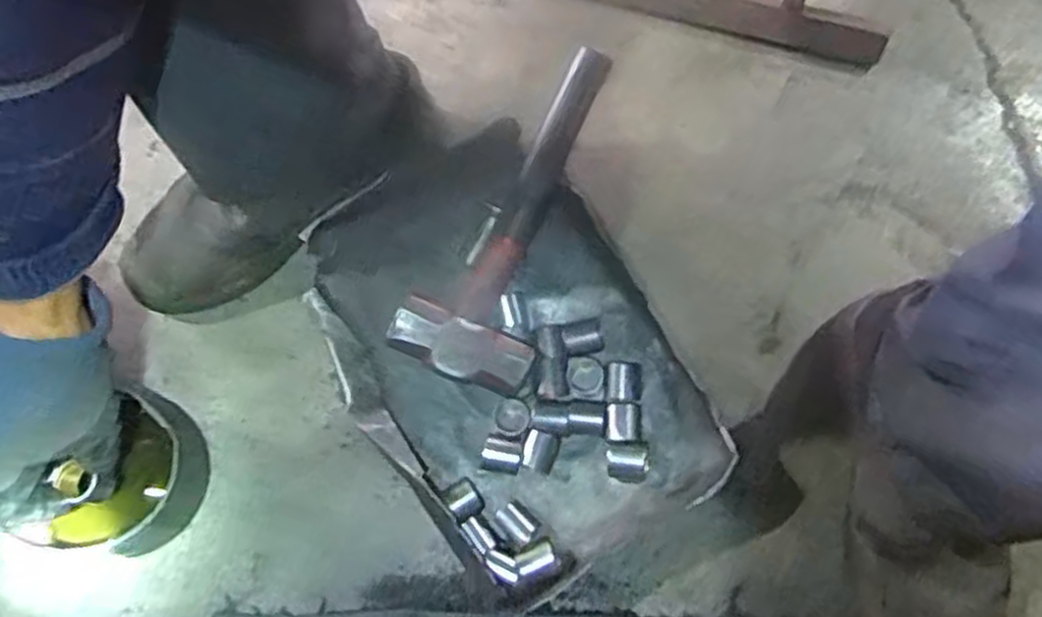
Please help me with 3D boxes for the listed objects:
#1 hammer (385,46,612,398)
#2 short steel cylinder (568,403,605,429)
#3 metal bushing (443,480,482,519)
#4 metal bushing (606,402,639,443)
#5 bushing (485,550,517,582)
[{"bbox_3d":[0.000,-0.069,0.579,0.096,0.050,0.255,25,89,6],"label":"hammer"},{"bbox_3d":[0.047,0.077,0.563,0.025,0.016,0.016,8,74,1],"label":"short steel cylinder"},{"bbox_3d":[-0.041,0.135,0.548,0.023,0.019,0.025,-34,77,-10],"label":"metal bushing"},{"bbox_3d":[0.073,0.083,0.561,0.025,0.016,0.028,4,73,0],"label":"metal bushing"},{"bbox_3d":[-0.012,0.176,0.534,0.025,0.017,0.014,34,76,9],"label":"bushing"}]

